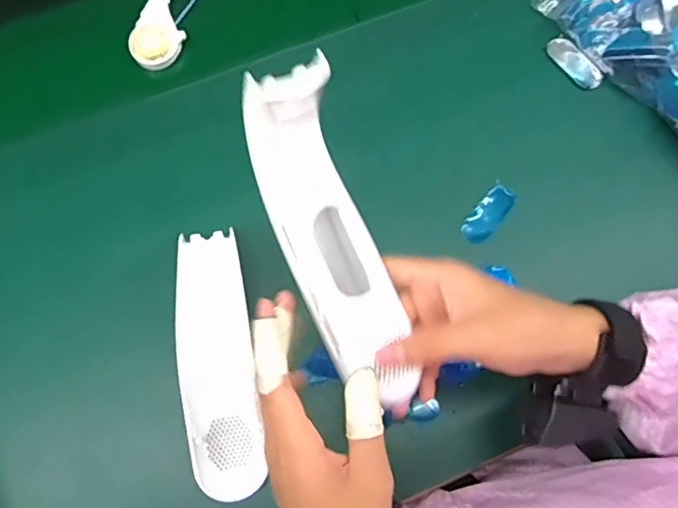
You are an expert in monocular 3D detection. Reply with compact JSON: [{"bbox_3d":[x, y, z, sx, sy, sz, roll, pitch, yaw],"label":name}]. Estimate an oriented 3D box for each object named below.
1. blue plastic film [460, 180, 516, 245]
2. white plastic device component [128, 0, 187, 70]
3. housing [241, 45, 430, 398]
[{"bbox_3d":[0.128,-0.035,0.477,0.024,0.009,0.061,39,78,10],"label":"blue plastic film"},{"bbox_3d":[-0.164,-0.220,0.517,0.043,0.022,0.093,10,90,3],"label":"white plastic device component"},{"bbox_3d":[-0.004,-0.004,0.316,0.051,0.042,0.191,-23,110,-6],"label":"housing"}]

